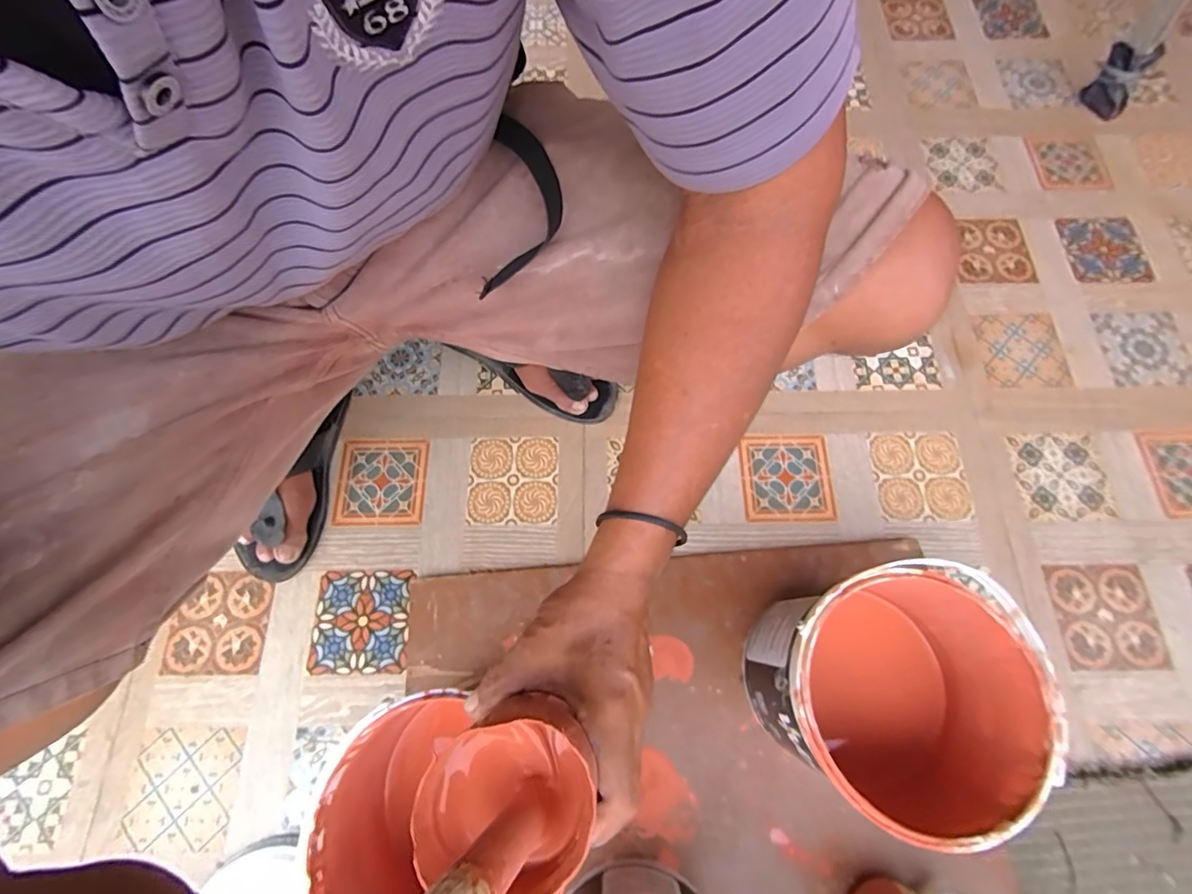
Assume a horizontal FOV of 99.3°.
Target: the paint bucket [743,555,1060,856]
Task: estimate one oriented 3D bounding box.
[{"bbox_3d":[0.245,0.209,0.443,0.183,0.161,0.189,0,71,1],"label":"paint bucket"}]

